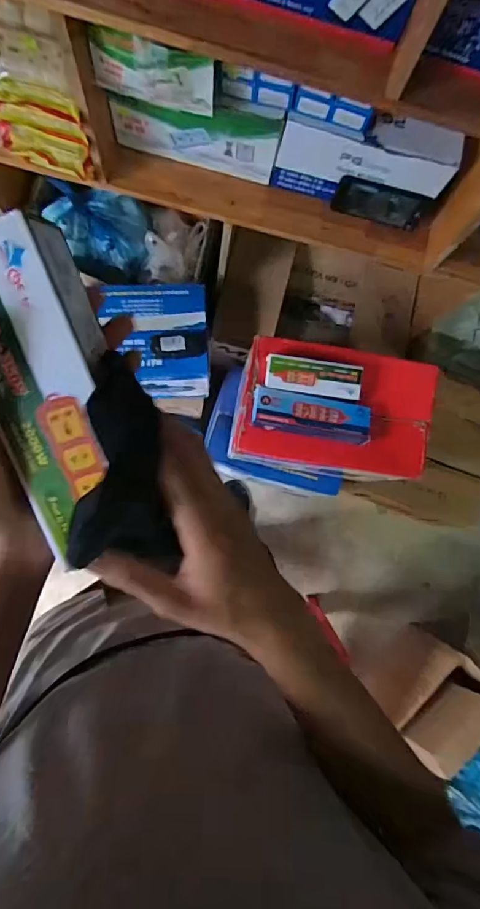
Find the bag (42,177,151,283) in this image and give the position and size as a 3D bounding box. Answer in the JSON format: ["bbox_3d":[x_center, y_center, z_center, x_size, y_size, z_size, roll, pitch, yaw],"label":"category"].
[{"bbox_3d":[-0.328,-0.523,1.059,0.227,0.102,0.170,14,83,-5],"label":"bag"}]

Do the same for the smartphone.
[{"bbox_3d":[0.253,-0.450,0.822,0.165,0.081,0.014,13,67,-9],"label":"smartphone"}]

